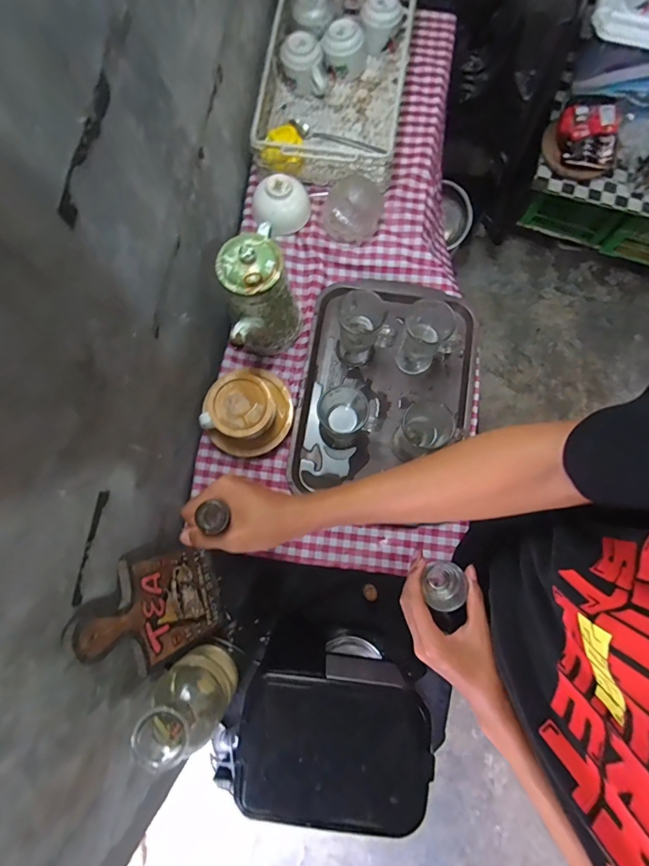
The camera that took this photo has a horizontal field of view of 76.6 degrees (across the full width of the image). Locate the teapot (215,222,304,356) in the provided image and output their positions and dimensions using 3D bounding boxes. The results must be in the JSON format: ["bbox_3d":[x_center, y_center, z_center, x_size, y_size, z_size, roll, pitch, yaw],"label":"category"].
[{"bbox_3d":[-0.101,-0.218,0.678,0.112,0.211,0.203,-9,79,-1],"label":"teapot"}]

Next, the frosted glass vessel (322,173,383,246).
[{"bbox_3d":[0.051,-0.417,0.742,0.111,0.062,0.110,5,79,2],"label":"frosted glass vessel"}]

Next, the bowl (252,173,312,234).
[{"bbox_3d":[-0.078,-0.423,0.757,0.107,0.054,0.087,-9,79,-1],"label":"bowl"}]

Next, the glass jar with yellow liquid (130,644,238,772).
[{"bbox_3d":[-0.188,0.368,0.562,0.086,0.184,0.089,0,79,1],"label":"glass jar with yellow liquid"}]

